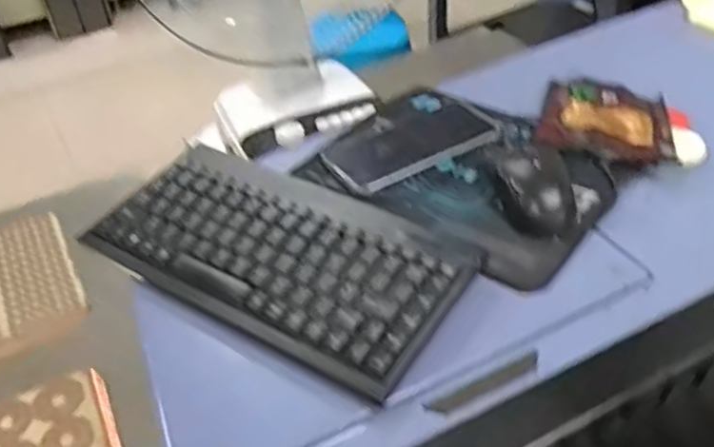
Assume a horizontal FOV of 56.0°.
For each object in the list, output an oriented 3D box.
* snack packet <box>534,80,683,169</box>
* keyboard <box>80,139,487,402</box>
[{"bbox_3d":[0.241,-0.104,0.648,0.122,0.019,0.145,5,44,13],"label":"snack packet"},{"bbox_3d":[-0.064,0.023,0.516,0.284,0.032,0.148,18,45,25],"label":"keyboard"}]

